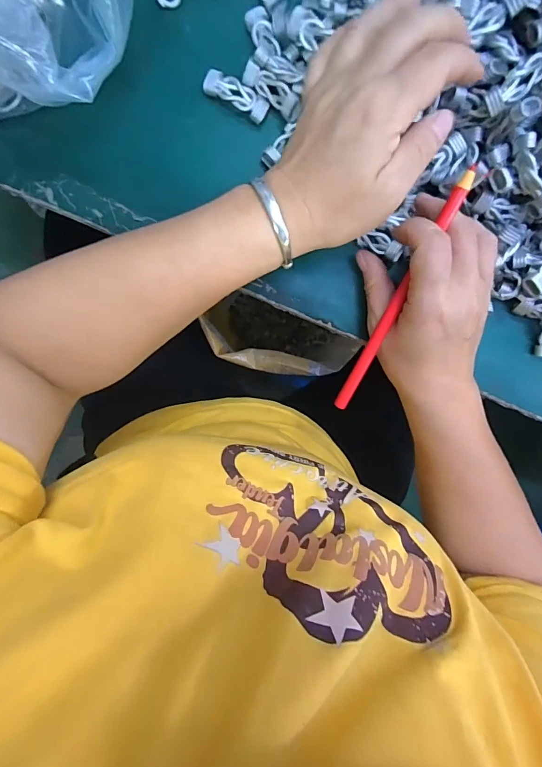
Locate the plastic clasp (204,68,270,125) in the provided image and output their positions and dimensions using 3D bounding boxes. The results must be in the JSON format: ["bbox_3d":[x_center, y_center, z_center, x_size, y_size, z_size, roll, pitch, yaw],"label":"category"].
[{"bbox_3d":[-0.024,-0.199,0.258,0.045,0.005,0.016,28,98,-5],"label":"plastic clasp"}]

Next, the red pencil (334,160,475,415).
[{"bbox_3d":[0.085,-0.054,0.248,0.009,0.004,0.169,24,111,-4],"label":"red pencil"}]

